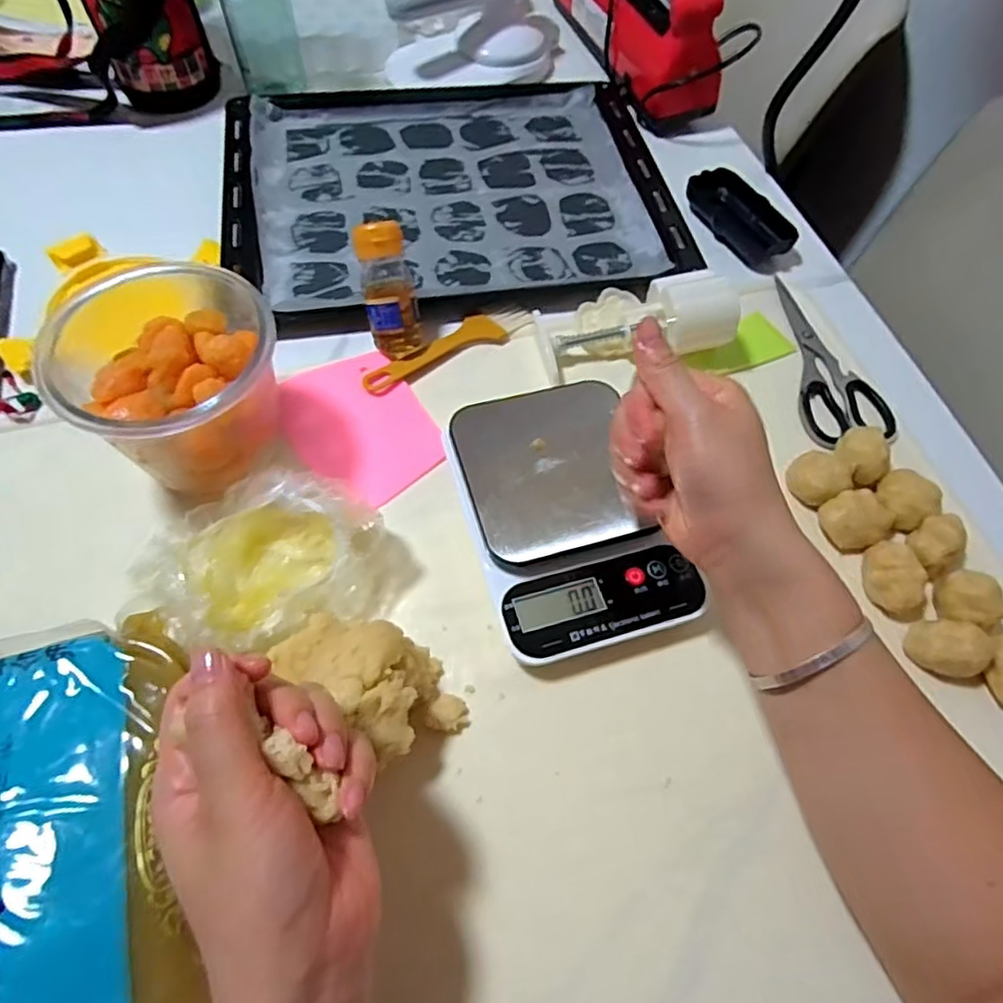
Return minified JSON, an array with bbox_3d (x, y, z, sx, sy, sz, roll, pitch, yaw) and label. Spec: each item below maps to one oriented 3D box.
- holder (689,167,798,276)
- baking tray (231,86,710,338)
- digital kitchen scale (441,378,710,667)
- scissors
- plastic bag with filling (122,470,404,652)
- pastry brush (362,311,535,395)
[{"bbox_3d":[0.220,-0.264,0.583,0.052,0.026,0.109,-26,66,-16],"label":"holder"},{"bbox_3d":[-0.047,-0.297,0.590,0.395,0.021,0.310,-9,63,-8],"label":"baking tray"},{"bbox_3d":[0.041,0.008,0.410,0.126,0.038,0.179,-16,64,-11],"label":"digital kitchen scale"},{"bbox_3d":[0.250,-0.118,0.509,0.067,0.007,0.173,-11,63,-9],"label":"scissors"},{"bbox_3d":[-0.139,0.033,0.372,0.145,0.060,0.092,-21,65,-14],"label":"plastic bag with filling"},{"bbox_3d":[-0.041,-0.120,0.494,0.145,0.008,0.031,-32,68,-18],"label":"pastry brush"}]

